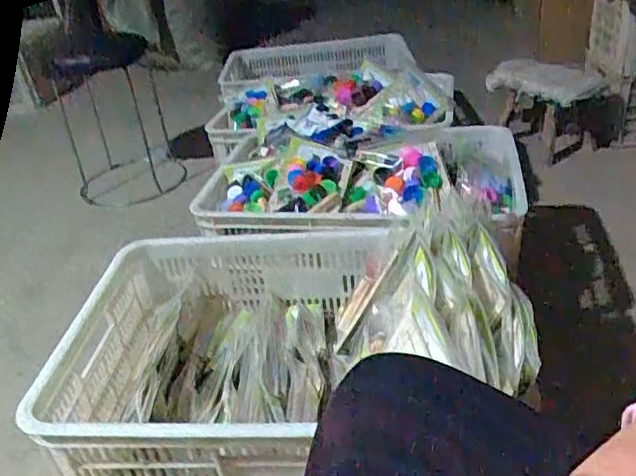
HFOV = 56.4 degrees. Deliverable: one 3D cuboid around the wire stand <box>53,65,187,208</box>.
[{"bbox_3d":[-0.595,-0.322,1.781,0.307,0.317,0.303,-16,34,-14],"label":"wire stand"}]

